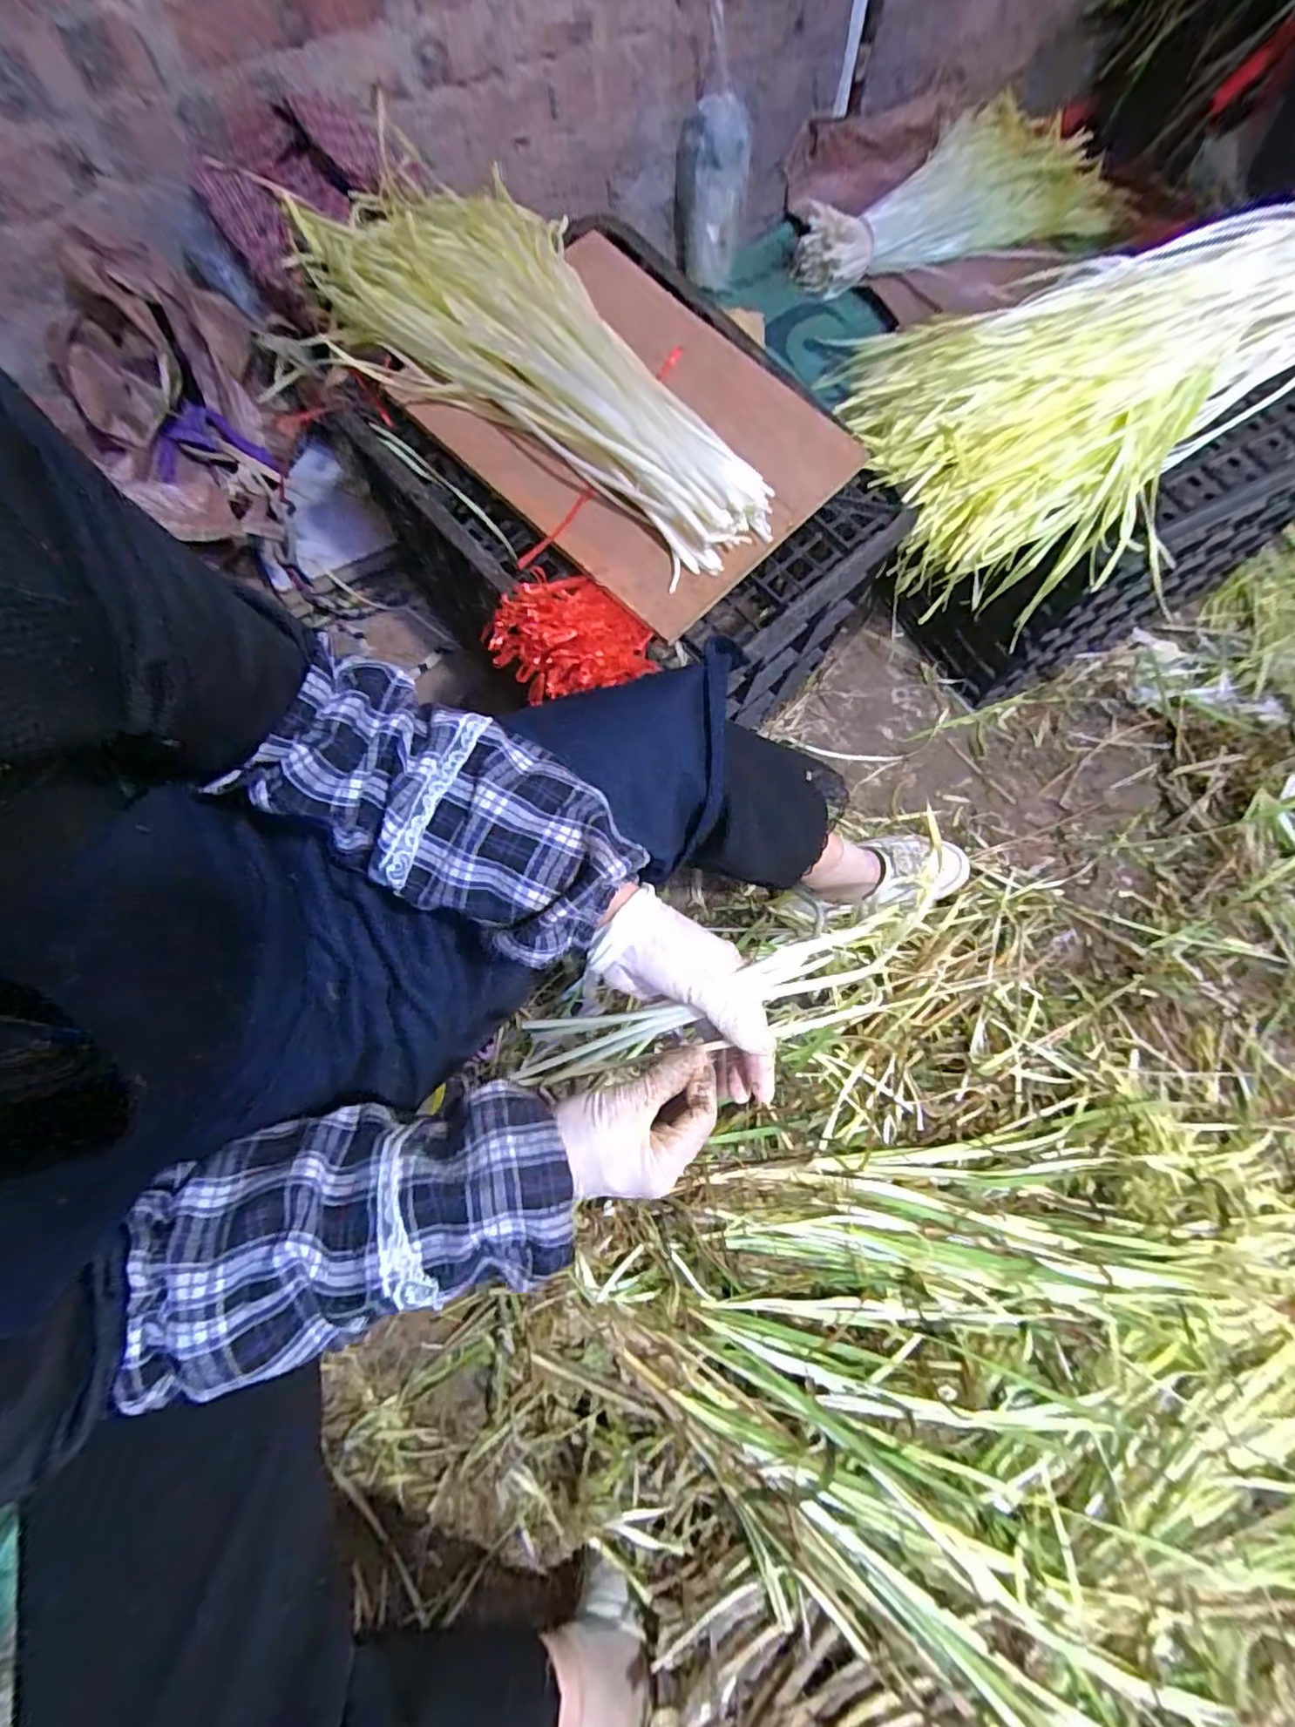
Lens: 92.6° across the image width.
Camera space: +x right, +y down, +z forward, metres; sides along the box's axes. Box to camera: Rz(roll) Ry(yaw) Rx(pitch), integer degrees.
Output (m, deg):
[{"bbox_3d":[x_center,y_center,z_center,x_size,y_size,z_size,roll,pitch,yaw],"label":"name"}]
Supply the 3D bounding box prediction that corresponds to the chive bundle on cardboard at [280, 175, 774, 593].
[{"bbox_3d":[-0.138,-0.497,0.590,0.224,0.074,0.601,-36,77,-9],"label":"chive bundle on cardboard"}]

